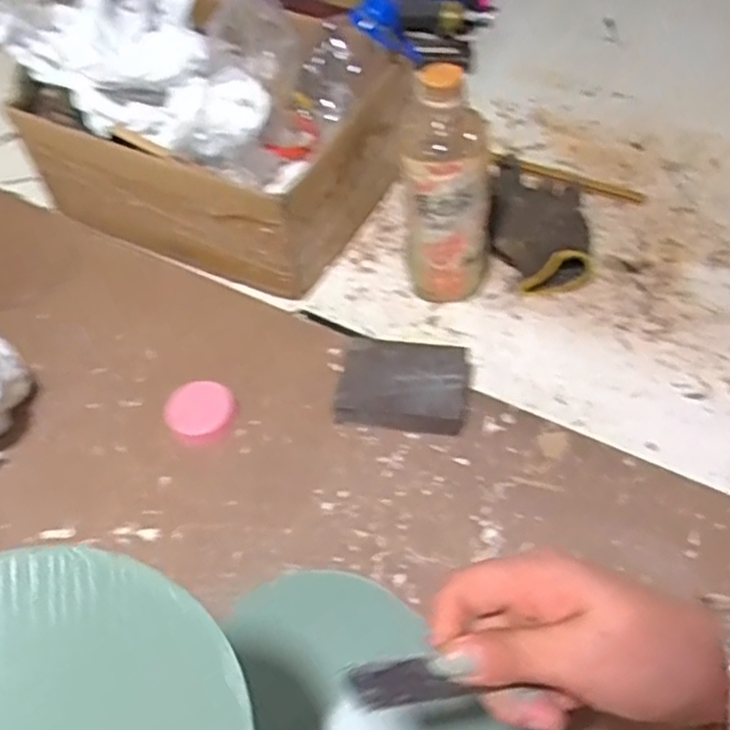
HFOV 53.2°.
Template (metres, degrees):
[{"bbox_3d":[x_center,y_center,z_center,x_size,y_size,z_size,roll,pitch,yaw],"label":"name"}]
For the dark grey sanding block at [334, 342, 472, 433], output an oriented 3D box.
[{"bbox_3d":[0.030,0.018,0.565,0.095,0.031,0.080,6,54,9],"label":"dark grey sanding block"}]

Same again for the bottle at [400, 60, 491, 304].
[{"bbox_3d":[0.066,-0.132,0.580,0.070,0.196,0.059,2,53,7],"label":"bottle"}]

